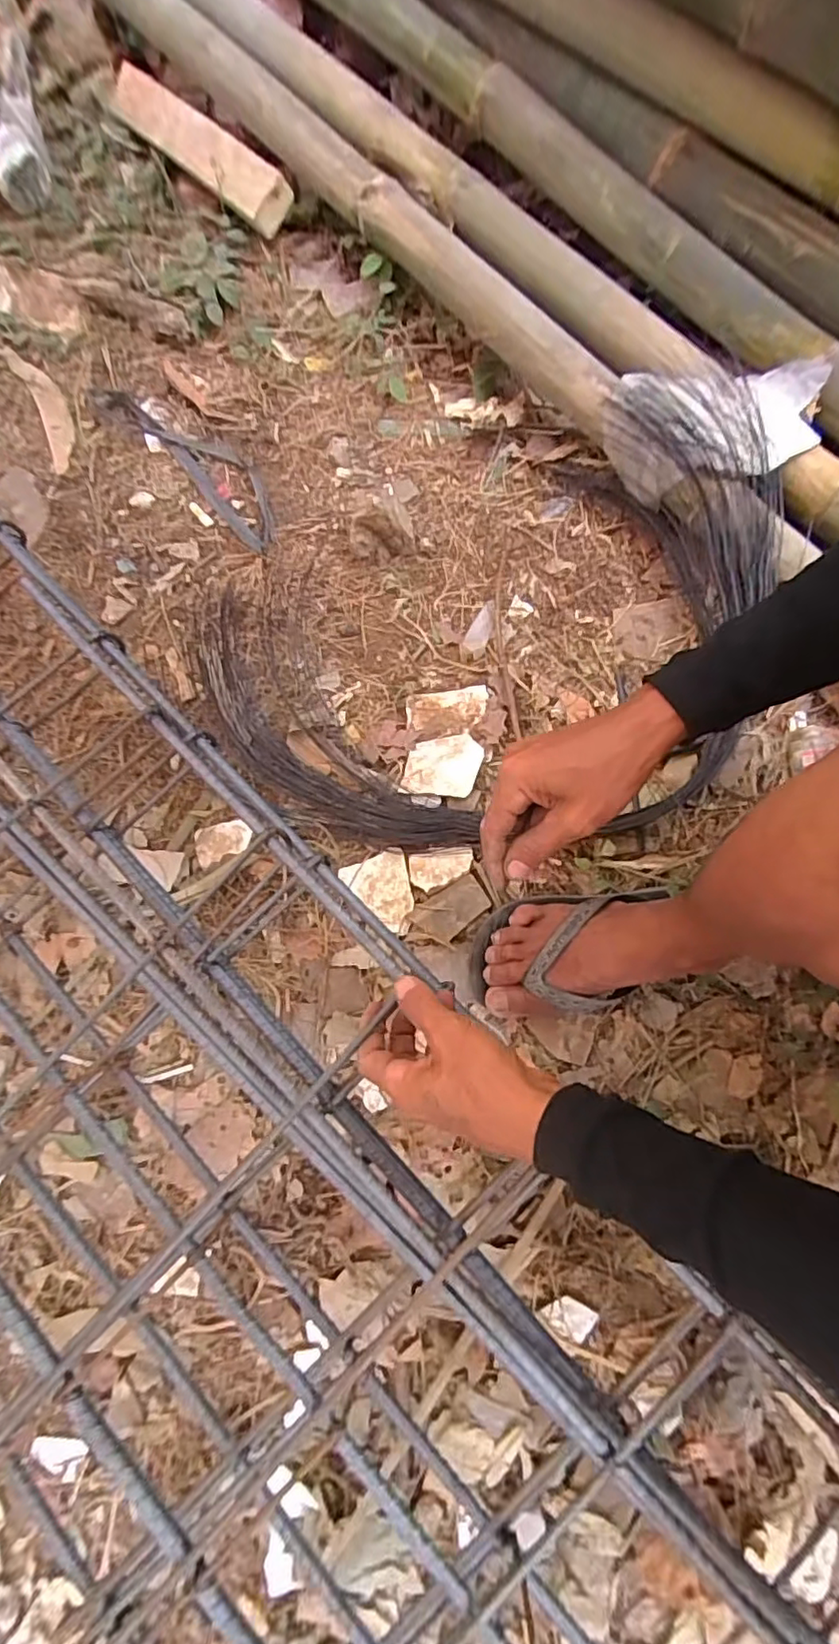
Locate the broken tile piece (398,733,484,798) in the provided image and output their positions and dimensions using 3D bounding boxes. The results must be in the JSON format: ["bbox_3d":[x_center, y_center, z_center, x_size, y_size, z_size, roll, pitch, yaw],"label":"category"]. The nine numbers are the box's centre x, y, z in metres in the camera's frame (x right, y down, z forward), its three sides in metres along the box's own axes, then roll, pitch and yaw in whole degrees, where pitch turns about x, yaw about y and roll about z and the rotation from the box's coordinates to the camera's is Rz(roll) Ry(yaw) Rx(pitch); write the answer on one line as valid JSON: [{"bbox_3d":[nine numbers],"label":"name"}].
[{"bbox_3d":[0.024,-0.061,0.638,0.074,0.004,0.073,13,80,2],"label":"broken tile piece"}]

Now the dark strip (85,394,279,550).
[{"bbox_3d":[-0.262,-0.433,0.726,0.282,0.027,0.079,42,82,6],"label":"dark strip"}]

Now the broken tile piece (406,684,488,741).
[{"bbox_3d":[0.031,-0.118,0.661,0.087,0.005,0.050,-8,80,-2],"label":"broken tile piece"}]

